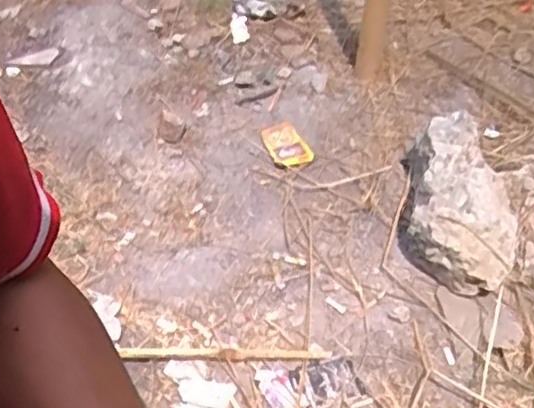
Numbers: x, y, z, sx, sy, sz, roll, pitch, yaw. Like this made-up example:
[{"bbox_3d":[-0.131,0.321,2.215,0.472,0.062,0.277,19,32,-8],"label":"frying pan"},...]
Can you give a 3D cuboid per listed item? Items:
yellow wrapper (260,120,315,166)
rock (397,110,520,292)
[{"bbox_3d":[0.033,-0.104,1.177,0.065,0.020,0.102,-22,53,-22],"label":"yellow wrapper"},{"bbox_3d":[0.300,-0.003,1.053,0.163,0.115,0.286,4,48,0],"label":"rock"}]

